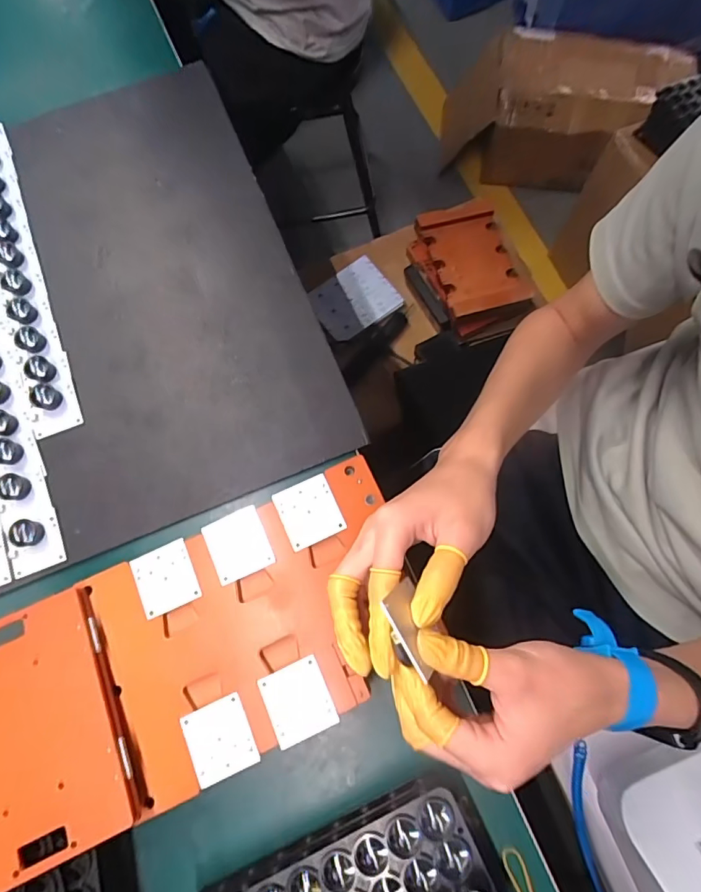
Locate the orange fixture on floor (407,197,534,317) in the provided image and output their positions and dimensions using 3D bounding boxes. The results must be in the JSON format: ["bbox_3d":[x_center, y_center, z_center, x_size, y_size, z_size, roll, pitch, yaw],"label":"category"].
[{"bbox_3d":[0.252,-0.402,1.033,0.193,0.078,0.260,-19,76,-3],"label":"orange fixture on floor"}]

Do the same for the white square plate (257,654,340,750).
[{"bbox_3d":[-0.037,0.181,0.337,0.045,0.004,0.048,-24,76,-4],"label":"white square plate"}]

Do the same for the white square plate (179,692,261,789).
[{"bbox_3d":[-0.092,0.205,0.333,0.045,0.004,0.047,-24,76,-4],"label":"white square plate"}]

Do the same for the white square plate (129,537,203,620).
[{"bbox_3d":[-0.141,0.101,0.363,0.044,0.004,0.047,-23,76,-4],"label":"white square plate"}]

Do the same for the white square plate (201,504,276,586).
[{"bbox_3d":[-0.087,0.075,0.366,0.044,0.004,0.048,-24,76,-4],"label":"white square plate"}]

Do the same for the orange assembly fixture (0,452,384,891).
[{"bbox_3d":[-0.168,0.174,0.334,0.452,0.024,0.166,-25,77,-10],"label":"orange assembly fixture"}]

